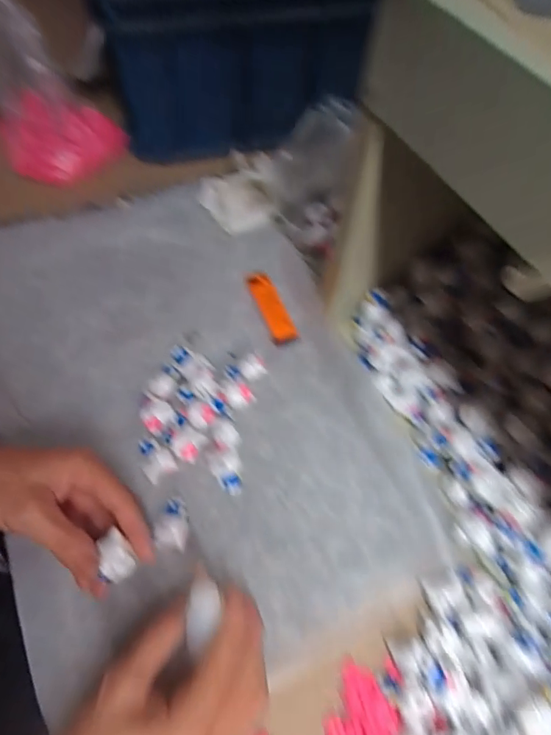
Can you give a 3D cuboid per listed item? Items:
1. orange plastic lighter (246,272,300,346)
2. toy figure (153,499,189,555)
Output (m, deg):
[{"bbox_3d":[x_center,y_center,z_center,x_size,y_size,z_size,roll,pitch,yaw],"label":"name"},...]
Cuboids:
[{"bbox_3d":[-0.005,-0.060,0.434,0.024,0.016,0.075,-19,61,-14],"label":"orange plastic lighter"},{"bbox_3d":[-0.074,0.114,0.335,0.022,0.014,0.033,8,61,6],"label":"toy figure"}]

